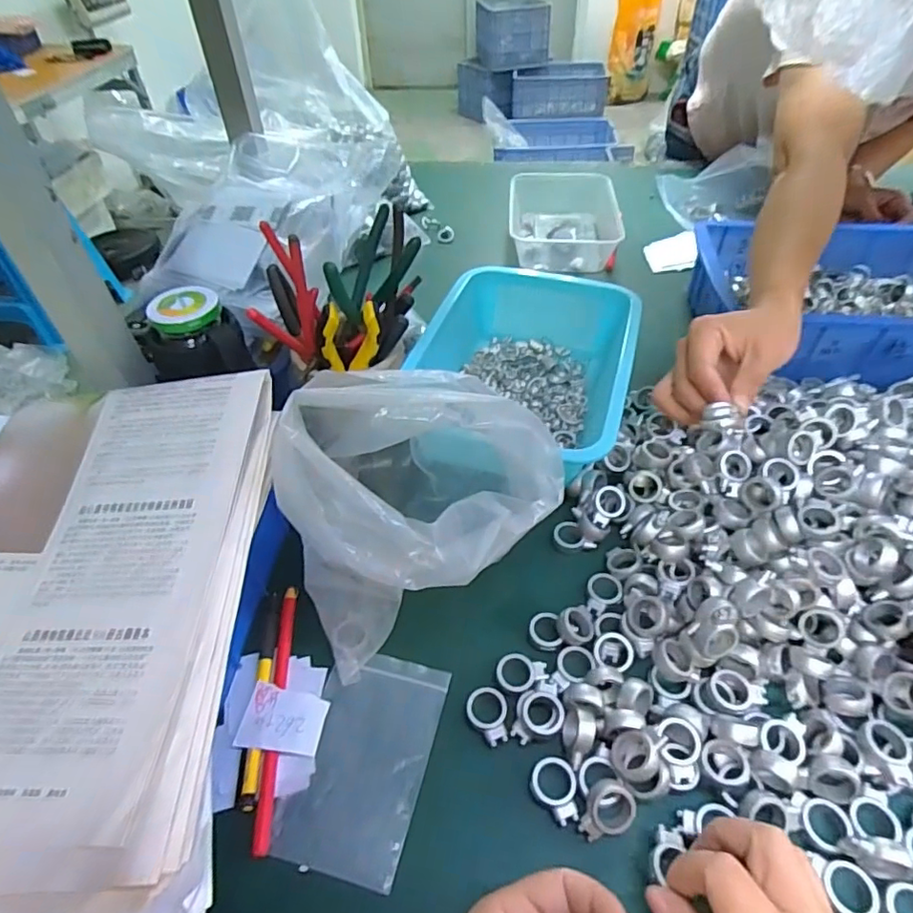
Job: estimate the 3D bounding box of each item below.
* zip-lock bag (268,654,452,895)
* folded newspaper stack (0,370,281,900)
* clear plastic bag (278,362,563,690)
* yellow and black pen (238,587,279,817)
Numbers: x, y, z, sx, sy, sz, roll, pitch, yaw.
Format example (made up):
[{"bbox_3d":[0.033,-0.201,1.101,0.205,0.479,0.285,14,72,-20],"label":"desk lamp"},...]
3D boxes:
[{"bbox_3d":[-0.057,0.188,0.354,0.078,0.006,0.126,10,47,12],"label":"zip-lock bag"},{"bbox_3d":[-0.227,0.076,0.315,0.226,0.023,0.270,-7,56,4],"label":"folded newspaper stack"},{"bbox_3d":[-0.026,0.039,0.365,0.159,0.174,0.160,14,49,16],"label":"clear plastic bag"},{"bbox_3d":[-0.131,0.157,0.377,0.010,0.005,0.141,-6,46,-3],"label":"yellow and black pen"}]

